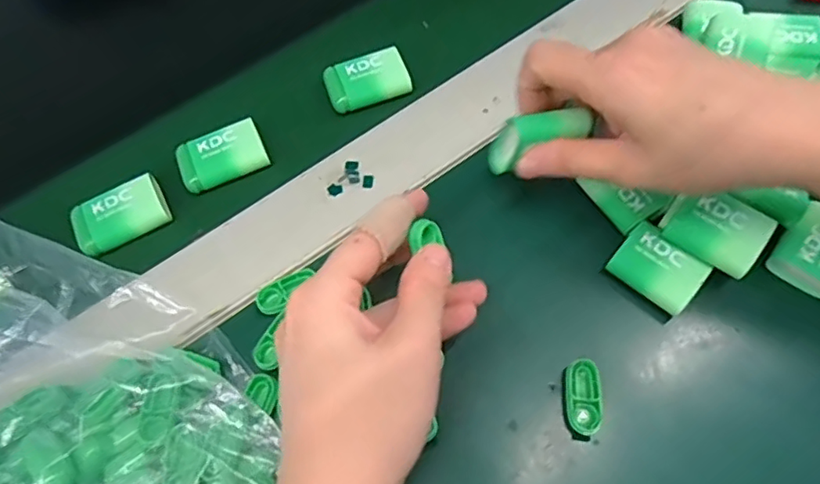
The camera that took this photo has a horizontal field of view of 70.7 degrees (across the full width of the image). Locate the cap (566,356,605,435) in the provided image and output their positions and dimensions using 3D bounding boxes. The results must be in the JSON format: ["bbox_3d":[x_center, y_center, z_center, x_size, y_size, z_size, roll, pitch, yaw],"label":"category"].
[{"bbox_3d":[0.083,0.073,0.275,0.016,0.008,0.033,-2,64,2],"label":"cap"}]

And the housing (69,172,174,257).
[{"bbox_3d":[-0.165,-0.015,0.332,0.051,0.010,0.035,-27,65,-10],"label":"housing"}]

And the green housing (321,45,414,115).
[{"bbox_3d":[-0.027,-0.102,0.364,0.051,0.009,0.033,-18,64,-6],"label":"green housing"}]

